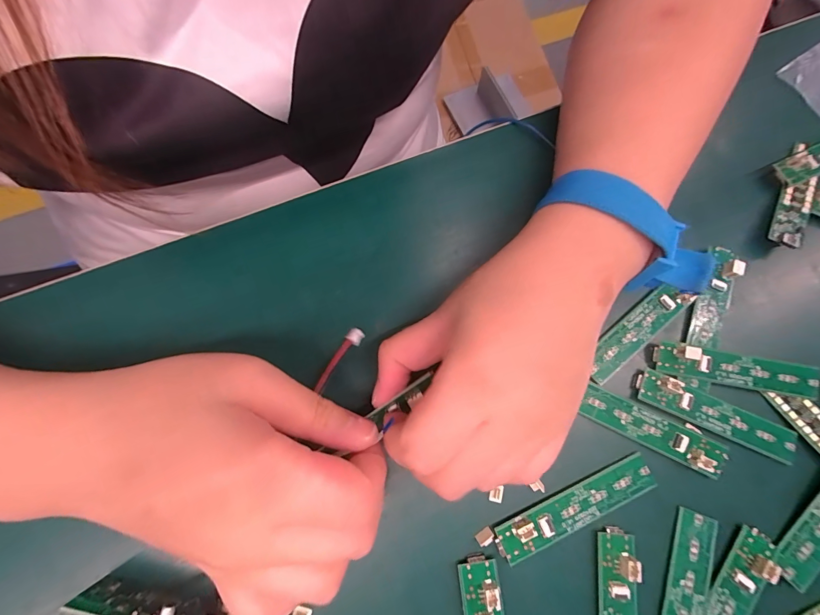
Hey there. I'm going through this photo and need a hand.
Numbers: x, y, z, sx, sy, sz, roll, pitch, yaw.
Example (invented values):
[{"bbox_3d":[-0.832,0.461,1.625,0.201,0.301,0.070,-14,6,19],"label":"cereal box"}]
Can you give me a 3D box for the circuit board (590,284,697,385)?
[{"bbox_3d":[0.122,0.012,0.193,0.065,0.006,0.018,-38,80,-6],"label":"circuit board"}]

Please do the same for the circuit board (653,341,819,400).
[{"bbox_3d":[0.170,0.031,0.185,0.081,0.011,0.016,11,77,-1],"label":"circuit board"}]

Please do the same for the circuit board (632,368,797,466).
[{"bbox_3d":[0.157,0.054,0.182,0.082,0.008,0.017,24,77,2],"label":"circuit board"}]

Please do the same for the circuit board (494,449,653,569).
[{"bbox_3d":[0.080,0.096,0.171,0.083,0.008,0.017,-22,80,-8],"label":"circuit board"}]

